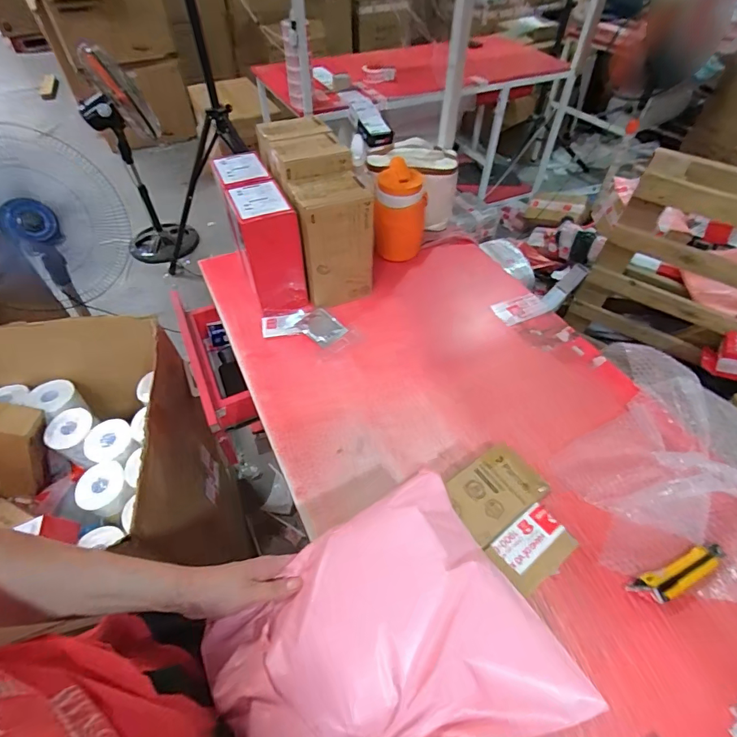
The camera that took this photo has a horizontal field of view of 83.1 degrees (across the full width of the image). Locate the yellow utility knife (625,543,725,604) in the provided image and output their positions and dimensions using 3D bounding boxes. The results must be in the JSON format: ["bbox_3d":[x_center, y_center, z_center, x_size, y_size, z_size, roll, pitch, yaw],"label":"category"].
[{"bbox_3d":[0.450,0.294,0.595,0.164,0.012,0.038,-17,53,-13],"label":"yellow utility knife"}]

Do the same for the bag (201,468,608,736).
[{"bbox_3d":[0.007,0.298,0.445,0.330,0.063,0.258,-22,55,-16],"label":"bag"}]

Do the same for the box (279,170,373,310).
[{"bbox_3d":[-0.076,-0.272,0.906,0.149,0.250,0.120,-17,53,-13],"label":"box"}]

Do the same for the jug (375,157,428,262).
[{"bbox_3d":[0.080,-0.386,1.037,0.119,0.201,0.114,4,52,4],"label":"jug"}]

